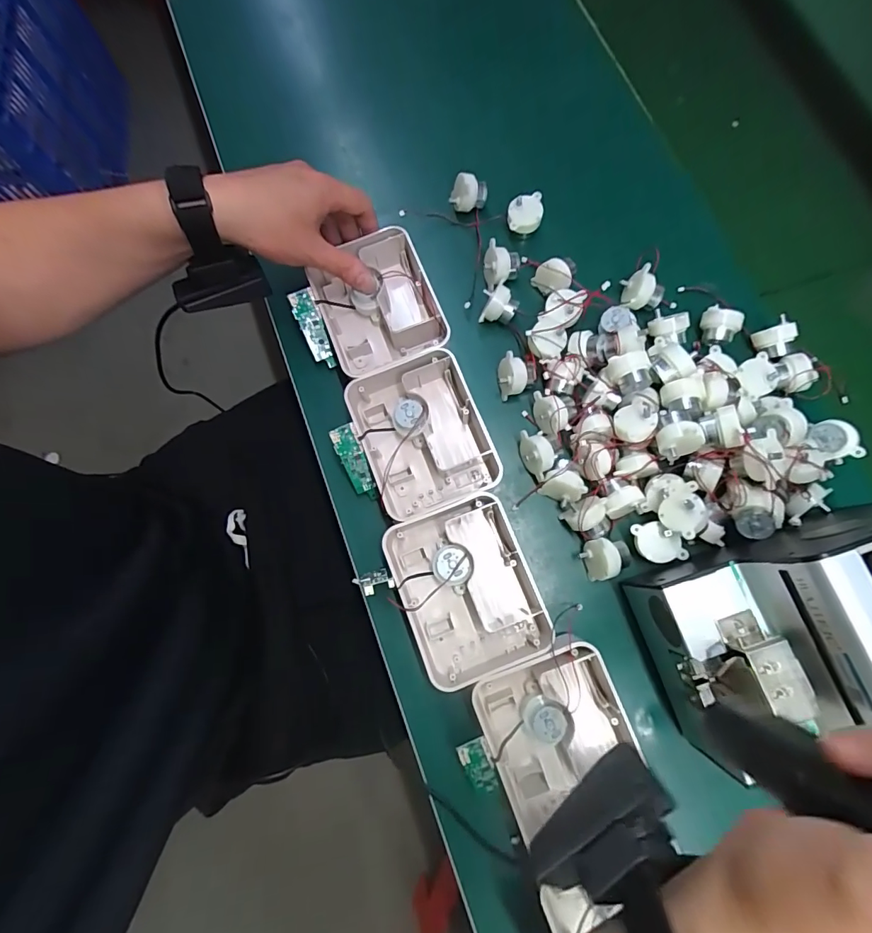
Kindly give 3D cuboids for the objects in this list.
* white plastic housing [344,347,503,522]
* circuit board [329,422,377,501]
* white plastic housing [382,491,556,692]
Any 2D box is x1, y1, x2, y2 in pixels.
[{"bbox_3d":[-0.010,-0.026,0.389,0.102,0.052,0.129,-20,72,-4],"label":"white plastic housing"},{"bbox_3d":[-0.068,-0.002,0.384,0.021,0.005,0.070,-21,113,-5],"label":"circuit board"},{"bbox_3d":[0.024,0.093,0.361,0.105,0.048,0.135,-21,72,-5],"label":"white plastic housing"}]

